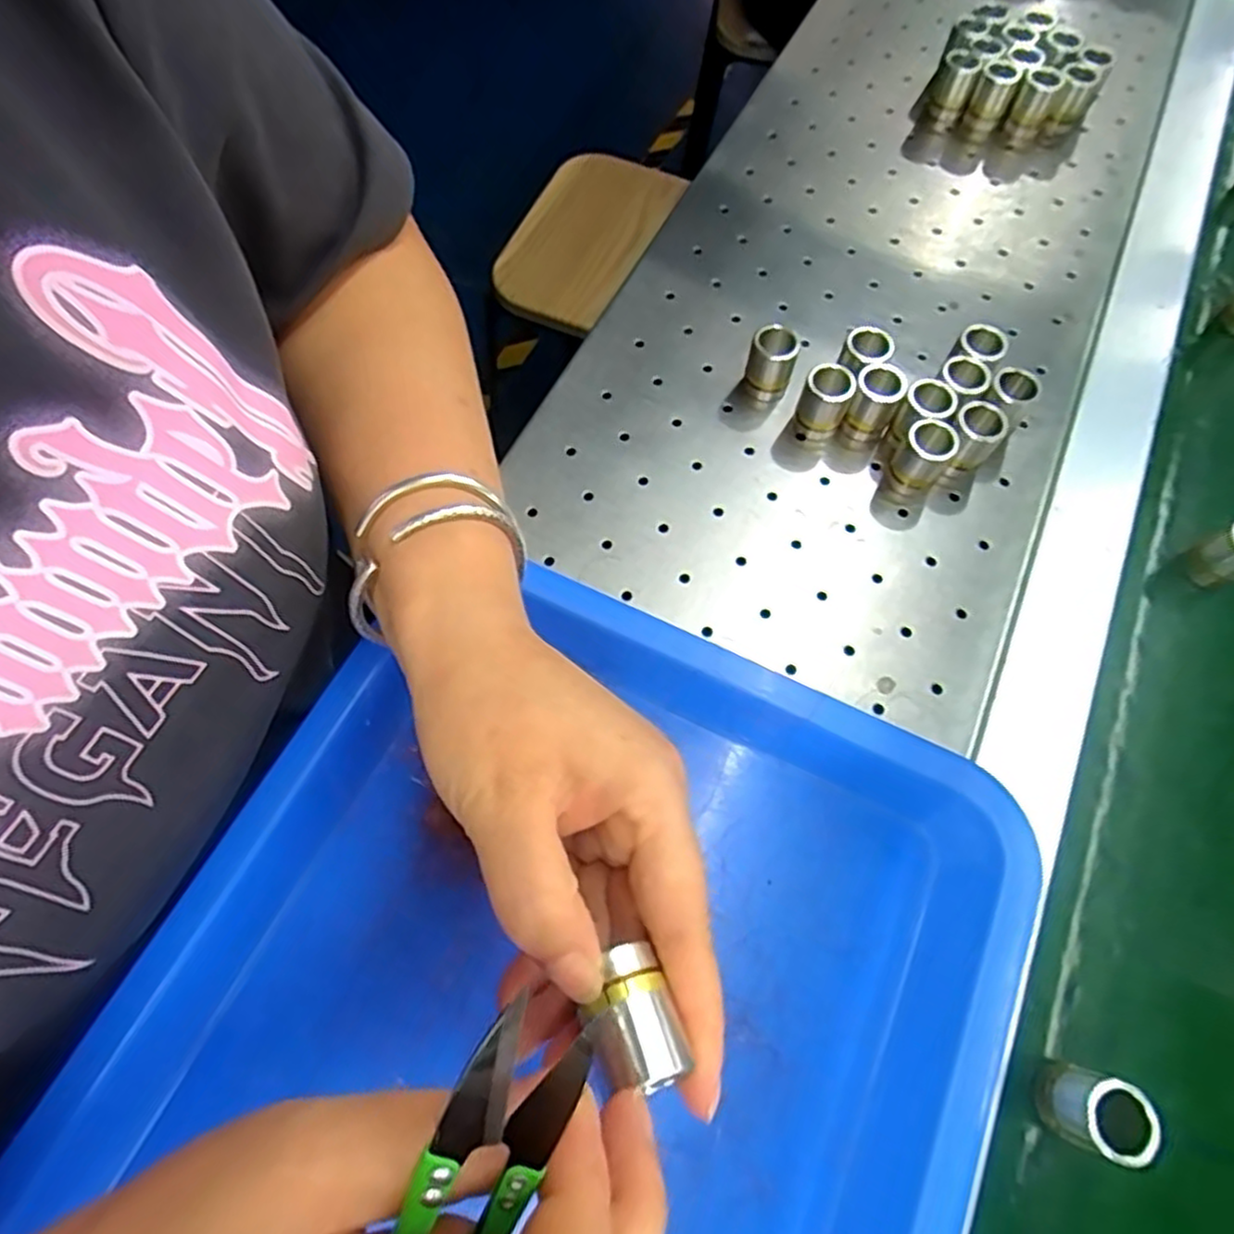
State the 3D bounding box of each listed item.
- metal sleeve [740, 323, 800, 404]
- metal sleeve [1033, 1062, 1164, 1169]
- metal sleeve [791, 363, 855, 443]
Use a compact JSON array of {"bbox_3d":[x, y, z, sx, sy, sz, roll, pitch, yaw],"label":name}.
[{"bbox_3d":[0.075,-0.124,0.353,0.021,0.034,0.020,1,66,-1],"label":"metal sleeve"},{"bbox_3d":[0.157,0.164,0.238,0.021,0.037,0.022,24,68,9],"label":"metal sleeve"},{"bbox_3d":[0.098,-0.102,0.344,0.021,0.035,0.020,19,67,7],"label":"metal sleeve"}]

